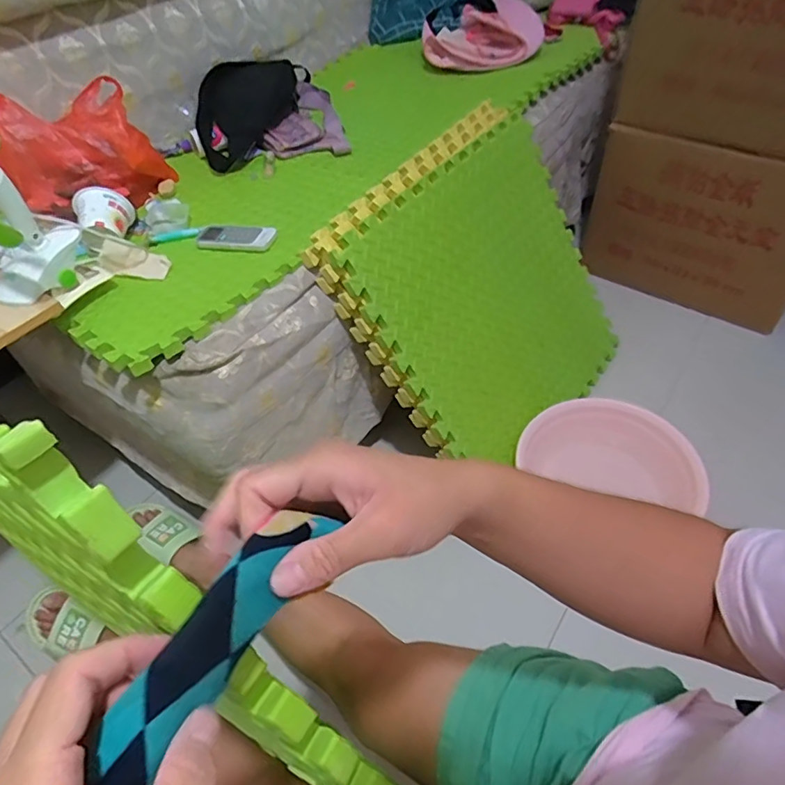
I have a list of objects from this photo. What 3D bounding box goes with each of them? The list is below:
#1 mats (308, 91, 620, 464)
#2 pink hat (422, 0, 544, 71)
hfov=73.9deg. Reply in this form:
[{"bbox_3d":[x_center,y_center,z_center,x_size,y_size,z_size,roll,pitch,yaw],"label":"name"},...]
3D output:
[{"bbox_3d":[0.206,-0.174,1.029,0.076,0.619,0.603,-2,39,50],"label":"mats"},{"bbox_3d":[0.241,-0.960,1.389,0.314,0.081,0.371,1,49,7],"label":"pink hat"}]

